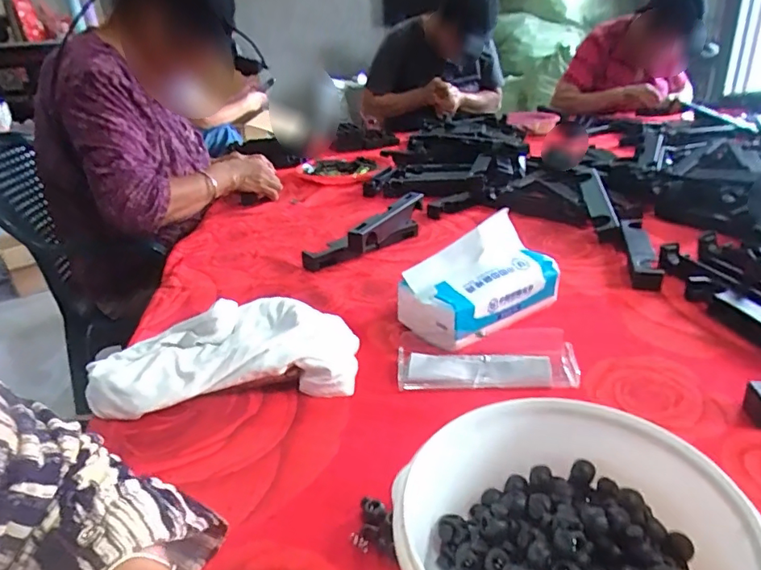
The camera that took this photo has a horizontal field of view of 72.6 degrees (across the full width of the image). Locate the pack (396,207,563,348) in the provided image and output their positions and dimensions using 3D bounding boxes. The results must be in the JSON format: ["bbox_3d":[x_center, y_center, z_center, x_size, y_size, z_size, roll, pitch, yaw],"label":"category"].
[{"bbox_3d":[0.104,-0.008,0.555,0.162,0.092,0.095,-22,30,-33],"label":"pack"}]

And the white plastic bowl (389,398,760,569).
[{"bbox_3d":[0.091,0.137,0.259,0.157,0.074,0.160,-4,25,2],"label":"white plastic bowl"}]

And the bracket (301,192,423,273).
[{"bbox_3d":[-0.002,-0.085,0.795,0.247,0.058,0.074,-24,31,-35],"label":"bracket"}]

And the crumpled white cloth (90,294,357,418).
[{"bbox_3d":[-0.142,0.066,0.490,0.236,0.057,0.106,-8,25,-6],"label":"crumpled white cloth"}]

